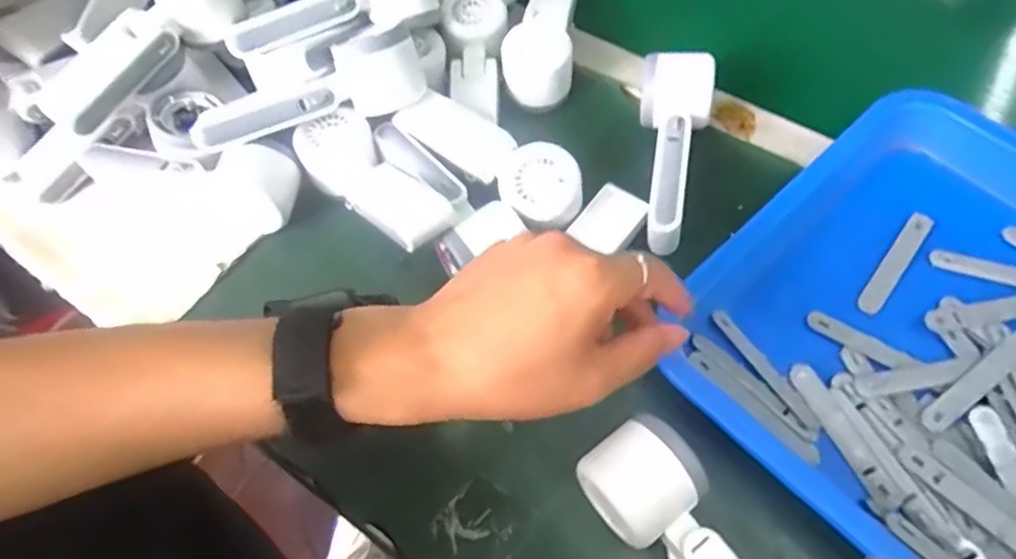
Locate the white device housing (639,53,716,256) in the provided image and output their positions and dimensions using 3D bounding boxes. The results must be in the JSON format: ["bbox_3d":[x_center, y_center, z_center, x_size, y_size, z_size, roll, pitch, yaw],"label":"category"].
[{"bbox_3d":[0.119,-0.099,0.466,0.058,0.052,0.162,13,62,9],"label":"white device housing"}]

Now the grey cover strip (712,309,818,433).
[{"bbox_3d":[0.169,0.058,0.403,0.013,0.007,0.093,-29,64,-14],"label":"grey cover strip"}]

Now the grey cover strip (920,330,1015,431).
[{"bbox_3d":[0.297,0.062,0.383,0.094,0.008,0.016,-33,65,-16],"label":"grey cover strip"}]

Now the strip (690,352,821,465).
[{"bbox_3d":[0.154,0.079,0.385,0.093,0.006,0.013,40,69,21],"label":"strip"}]

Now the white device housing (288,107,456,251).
[{"bbox_3d":[-0.104,-0.078,0.473,0.127,0.043,0.059,39,67,2],"label":"white device housing"}]

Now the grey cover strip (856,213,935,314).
[{"bbox_3d":[0.278,-0.012,0.438,0.016,0.009,0.093,36,67,20],"label":"grey cover strip"}]

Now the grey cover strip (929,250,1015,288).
[{"bbox_3d":[0.350,-0.004,0.432,0.094,0.004,0.016,17,62,11],"label":"grey cover strip"}]

